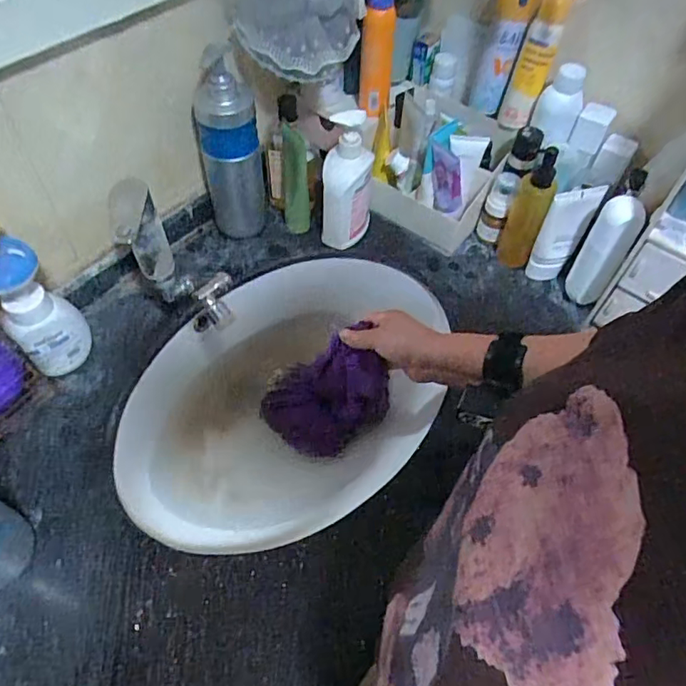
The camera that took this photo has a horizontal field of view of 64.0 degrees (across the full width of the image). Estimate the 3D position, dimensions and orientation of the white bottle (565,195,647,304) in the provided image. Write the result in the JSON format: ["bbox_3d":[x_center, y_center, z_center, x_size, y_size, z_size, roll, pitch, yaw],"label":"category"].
[{"bbox_3d":[0.331,-0.110,0.706,0.055,0.161,0.043,33,59,19],"label":"white bottle"}]

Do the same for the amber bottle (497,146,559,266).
[{"bbox_3d":[0.253,-0.179,0.749,0.049,0.166,0.045,22,56,12],"label":"amber bottle"}]

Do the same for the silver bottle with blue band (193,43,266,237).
[{"bbox_3d":[-0.149,-0.257,0.737,0.082,0.264,0.063,-12,56,-11],"label":"silver bottle with blue band"}]

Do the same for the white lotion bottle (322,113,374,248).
[{"bbox_3d":[0.008,-0.222,0.762,0.070,0.196,0.060,3,54,-1],"label":"white lotion bottle"}]

